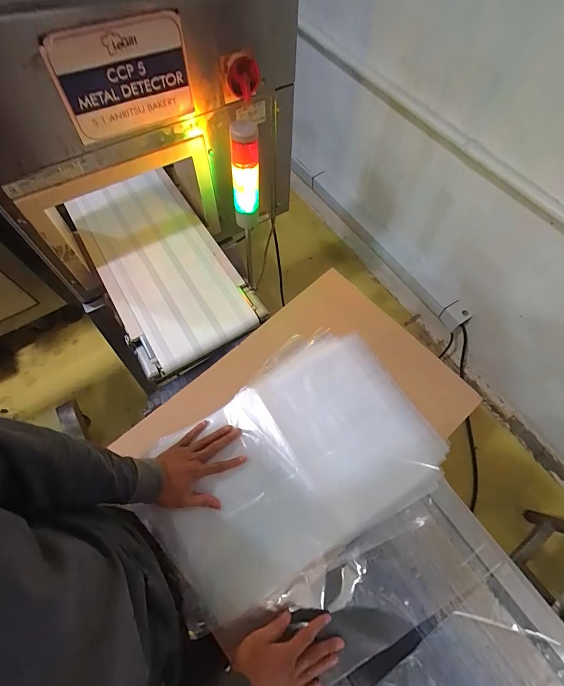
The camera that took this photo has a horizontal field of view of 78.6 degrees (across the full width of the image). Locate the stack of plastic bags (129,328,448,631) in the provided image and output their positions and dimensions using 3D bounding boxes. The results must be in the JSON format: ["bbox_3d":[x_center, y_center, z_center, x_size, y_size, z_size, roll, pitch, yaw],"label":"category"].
[{"bbox_3d":[0.015,0.201,0.611,0.471,0.060,0.345,-30,67,-17],"label":"stack of plastic bags"}]

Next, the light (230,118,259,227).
[{"bbox_3d":[-0.072,-0.324,0.689,0.051,0.210,0.045,-3,65,-1],"label":"light"}]

